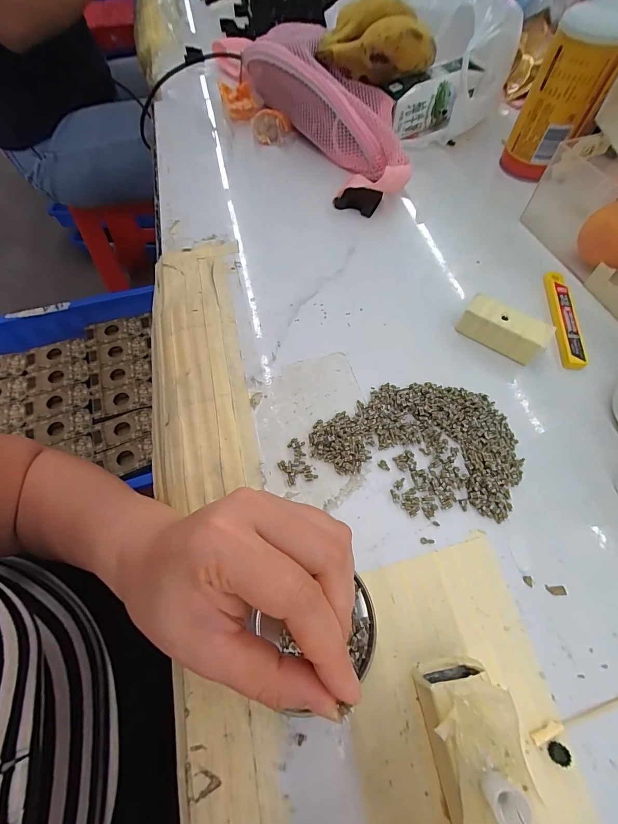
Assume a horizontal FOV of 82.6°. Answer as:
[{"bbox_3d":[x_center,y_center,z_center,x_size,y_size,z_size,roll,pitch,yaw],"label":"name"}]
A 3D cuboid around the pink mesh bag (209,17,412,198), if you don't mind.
[{"bbox_3d":[0.006,-0.370,0.407,0.096,0.077,0.348,-29,66,-13],"label":"pink mesh bag"}]

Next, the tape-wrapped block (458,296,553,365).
[{"bbox_3d":[0.157,-0.067,0.284,0.064,0.024,0.026,31,67,15],"label":"tape-wrapped block"}]

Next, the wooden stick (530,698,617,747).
[{"bbox_3d":[0.144,0.161,0.185,0.059,0.004,0.006,-15,64,-7],"label":"wooden stick"}]

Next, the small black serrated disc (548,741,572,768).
[{"bbox_3d":[0.127,0.173,0.178,0.010,0.005,0.009,26,66,13],"label":"small black serrated disc"}]

